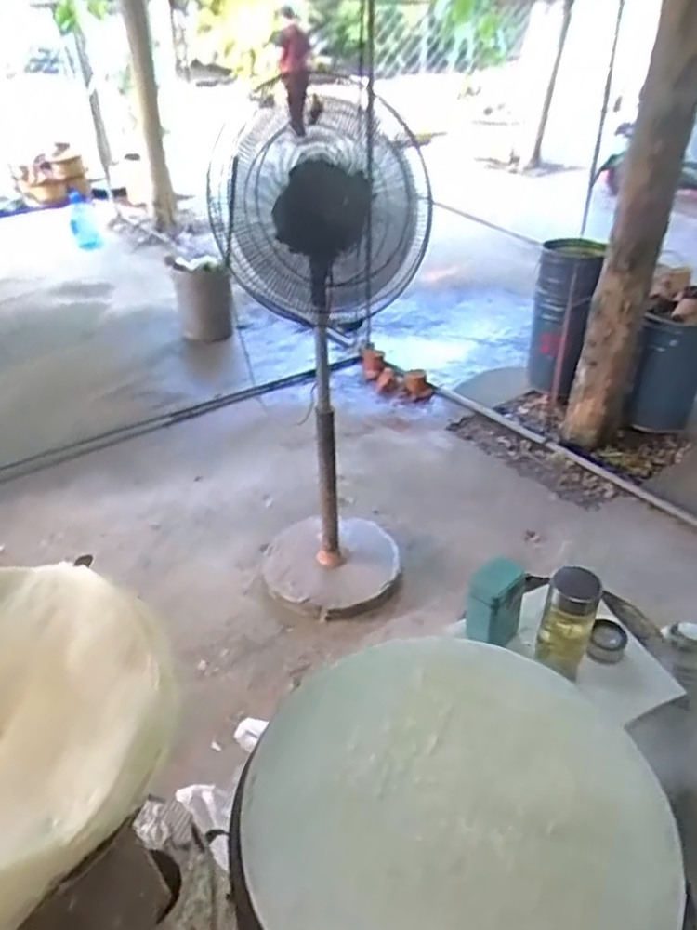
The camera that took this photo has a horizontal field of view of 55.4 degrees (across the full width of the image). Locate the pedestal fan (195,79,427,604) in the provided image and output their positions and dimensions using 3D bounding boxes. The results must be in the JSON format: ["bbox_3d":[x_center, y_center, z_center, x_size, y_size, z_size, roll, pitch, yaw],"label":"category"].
[{"bbox_3d":[-0.036,-0.207,1.745,0.434,1.229,0.506,-1,35,2],"label":"pedestal fan"}]

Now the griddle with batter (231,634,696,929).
[{"bbox_3d":[0.100,0.306,0.615,0.372,0.033,0.362,-1,35,1],"label":"griddle with batter"}]

